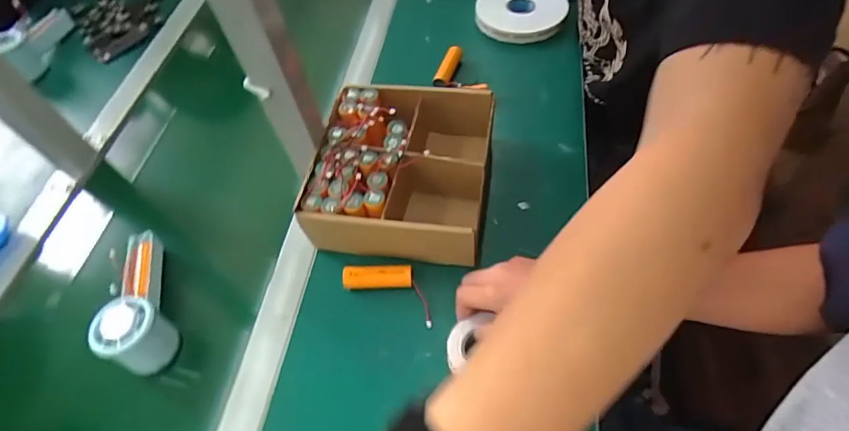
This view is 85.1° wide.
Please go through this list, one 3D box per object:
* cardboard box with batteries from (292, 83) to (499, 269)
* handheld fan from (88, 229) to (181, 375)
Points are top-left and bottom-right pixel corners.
[{"bbox_3d":[-0.024,-0.048,0.520,0.188,0.080,0.194,2,56,7],"label":"cardboard box with batteries"},{"bbox_3d":[-0.296,0.080,0.474,0.051,0.074,0.148,-21,57,-9],"label":"handheld fan"}]

